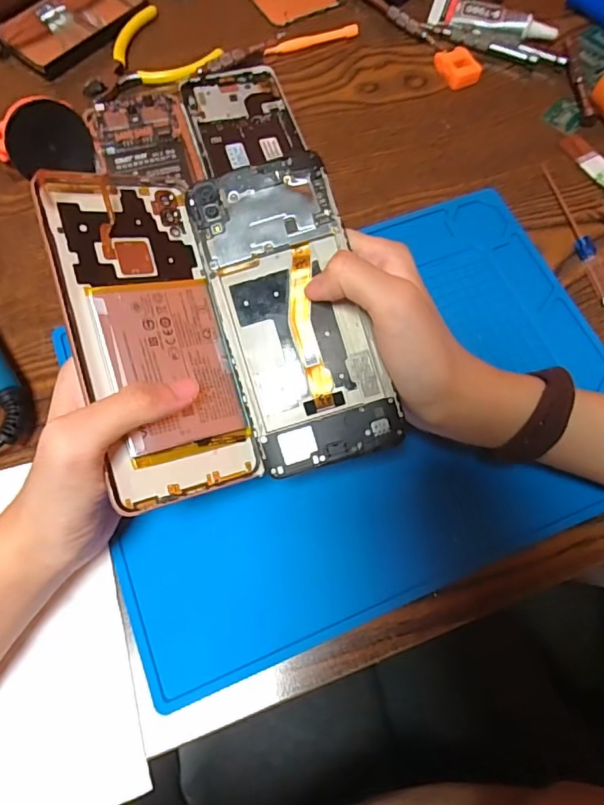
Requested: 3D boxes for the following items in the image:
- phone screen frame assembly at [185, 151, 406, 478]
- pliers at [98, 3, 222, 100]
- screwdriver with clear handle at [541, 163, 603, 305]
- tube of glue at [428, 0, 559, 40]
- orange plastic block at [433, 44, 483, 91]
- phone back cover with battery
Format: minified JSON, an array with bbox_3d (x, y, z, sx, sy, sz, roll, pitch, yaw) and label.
[{"bbox_3d":[-0.005,-0.044,0.248,0.068,0.006,0.148,-16,87,0],"label":"phone screen frame assembly"},{"bbox_3d":[-0.127,-0.279,0.406,0.104,0.011,0.088,-33,74,-13],"label":"pliers"},{"bbox_3d":[0.193,-0.122,0.356,0.012,0.010,0.124,-9,70,-5],"label":"screwdriver with clear handle"},{"bbox_3d":[0.161,-0.322,0.427,0.103,0.014,0.029,24,70,7],"label":"tube of glue"},{"bbox_3d":[0.126,-0.272,0.410,0.028,0.012,0.039,-20,71,-9],"label":"orange plastic block"},{"bbox_3d":[-0.068,-0.032,0.234,0.069,0.007,0.152,-14,85,-33],"label":"phone back cover with battery"}]

